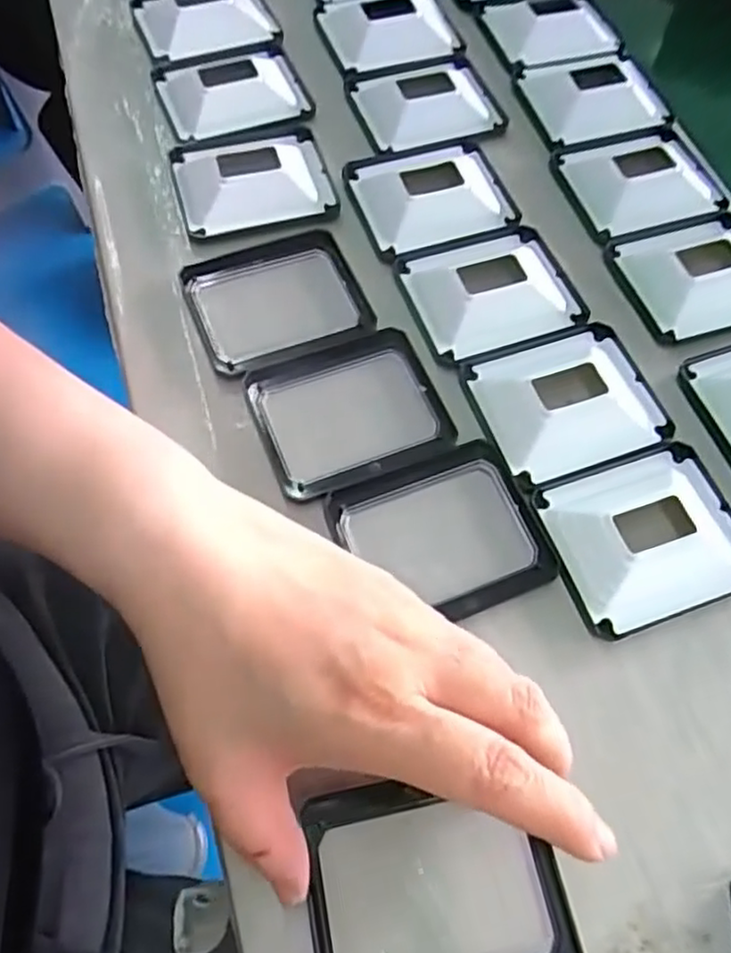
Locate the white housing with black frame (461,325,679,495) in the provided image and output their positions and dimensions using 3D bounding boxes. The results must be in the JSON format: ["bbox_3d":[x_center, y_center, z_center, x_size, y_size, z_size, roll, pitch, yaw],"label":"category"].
[{"bbox_3d":[0.093,-0.037,0.307,0.083,0.012,0.067,-18,66,-13],"label":"white housing with black frame"}]

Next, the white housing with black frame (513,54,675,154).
[{"bbox_3d":[0.136,-0.228,0.403,0.077,0.012,0.070,-12,64,-10],"label":"white housing with black frame"}]

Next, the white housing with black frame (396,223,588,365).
[{"bbox_3d":[0.062,-0.094,0.335,0.081,0.014,0.069,-17,66,-13],"label":"white housing with black frame"}]

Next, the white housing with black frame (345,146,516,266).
[{"bbox_3d":[0.036,-0.153,0.364,0.078,0.015,0.071,-16,65,-12],"label":"white housing with black frame"}]

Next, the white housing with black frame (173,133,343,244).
[{"bbox_3d":[-0.060,-0.160,0.364,0.080,0.017,0.074,-13,65,-11],"label":"white housing with black frame"}]

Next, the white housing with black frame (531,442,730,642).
[{"bbox_3d":[0.117,0.022,0.279,0.081,0.013,0.068,-16,65,-12],"label":"white housing with black frame"}]

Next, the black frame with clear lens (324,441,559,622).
[{"bbox_3d":[0.031,0.025,0.282,0.077,0.007,0.068,-18,66,-13],"label":"black frame with clear lens"}]

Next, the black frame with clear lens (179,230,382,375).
[{"bbox_3d":[-0.043,-0.087,0.335,0.081,0.006,0.071,-21,66,-14],"label":"black frame with clear lens"}]

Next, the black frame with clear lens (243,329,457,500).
[{"bbox_3d":[-0.007,-0.029,0.308,0.080,0.008,0.068,-19,66,-13],"label":"black frame with clear lens"}]

